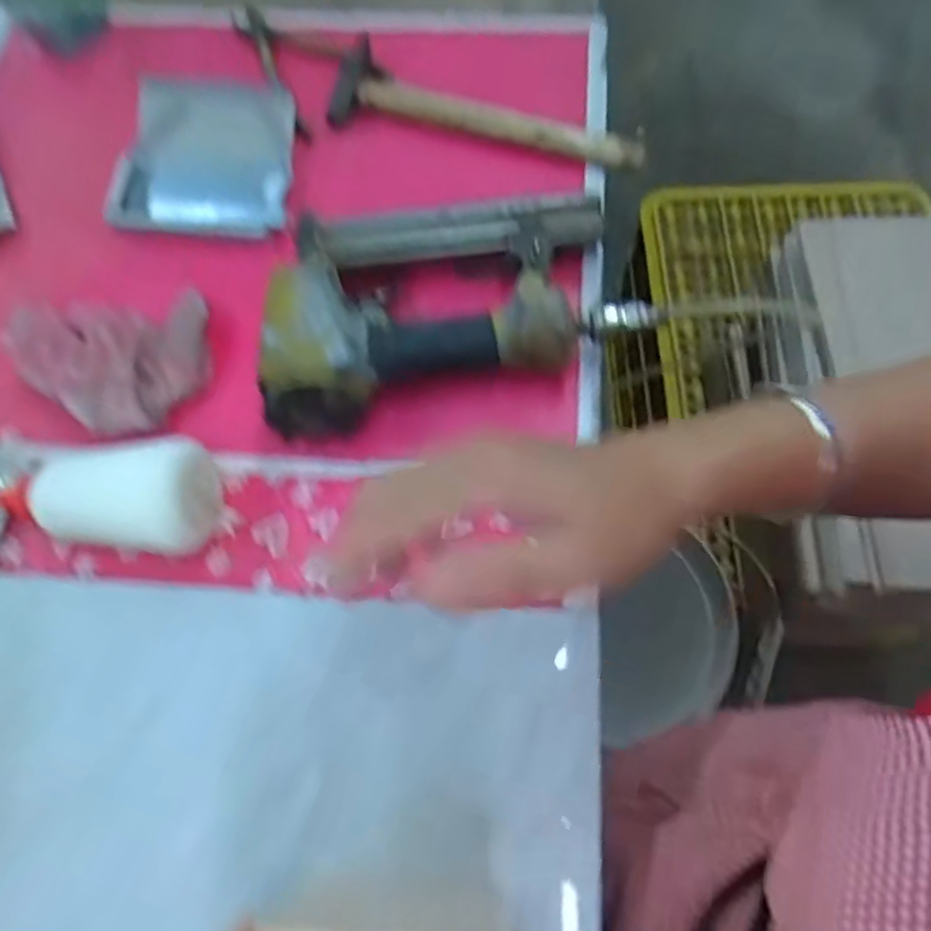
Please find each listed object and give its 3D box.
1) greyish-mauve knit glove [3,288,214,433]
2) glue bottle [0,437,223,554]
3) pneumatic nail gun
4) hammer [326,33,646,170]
[{"bbox_3d":[-0.247,-0.070,0.466,0.146,0.036,0.100,-6,69,-2],"label":"greyish-mauve knit glove"},{"bbox_3d":[-0.229,0.017,0.432,0.162,0.062,0.062,1,67,17],"label":"glue bottle"},{"bbox_3d":[-0.017,-0.104,0.460,0.211,0.057,0.166,-2,69,0],"label":"pneumatic nail gun"},{"bbox_3d":[0.018,-0.277,0.549,0.246,0.030,0.072,16,70,7],"label":"hammer"}]

